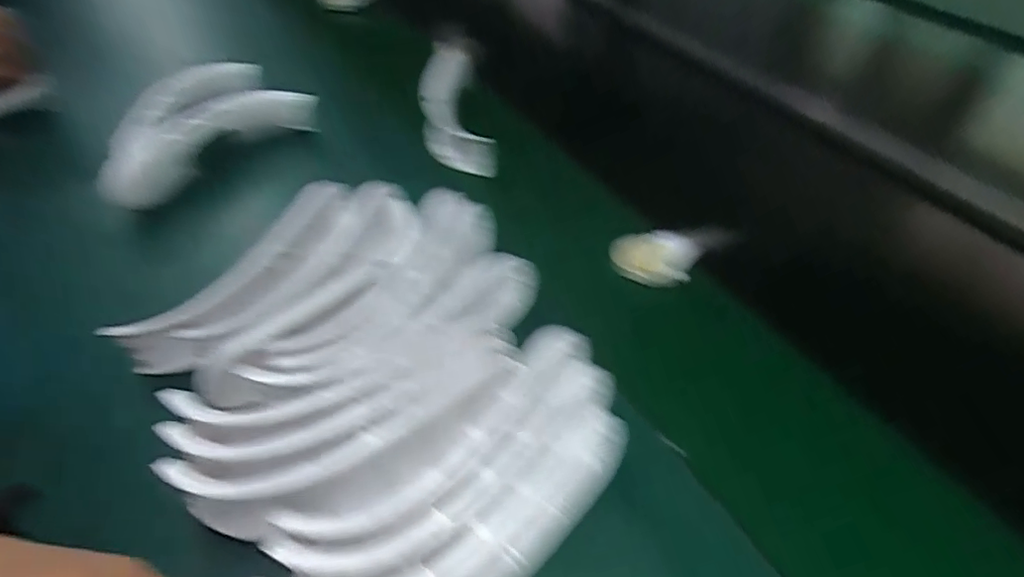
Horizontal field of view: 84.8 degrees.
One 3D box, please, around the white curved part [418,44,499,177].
[{"bbox_3d":[-0.068,-0.193,0.609,0.058,0.072,0.188,-13,68,-14],"label":"white curved part"}]

